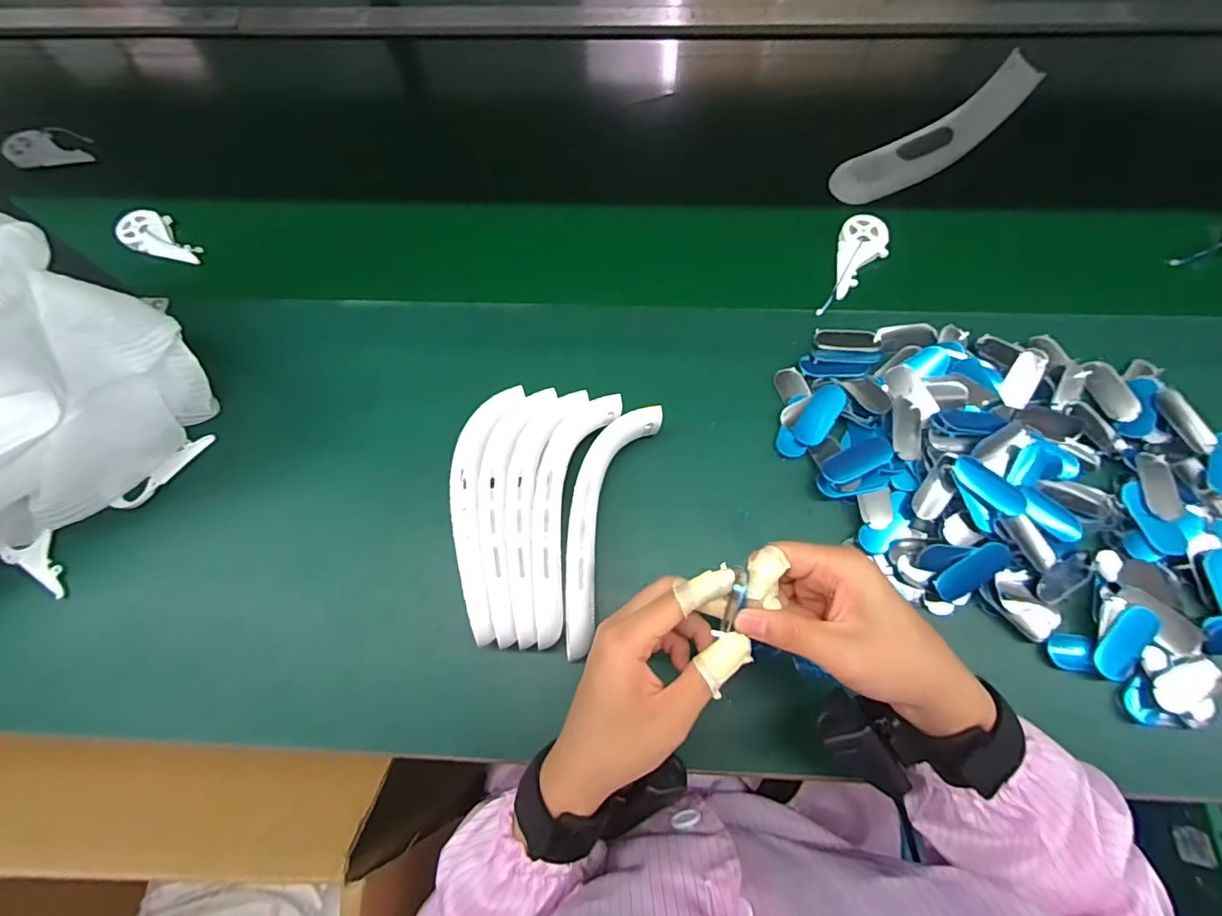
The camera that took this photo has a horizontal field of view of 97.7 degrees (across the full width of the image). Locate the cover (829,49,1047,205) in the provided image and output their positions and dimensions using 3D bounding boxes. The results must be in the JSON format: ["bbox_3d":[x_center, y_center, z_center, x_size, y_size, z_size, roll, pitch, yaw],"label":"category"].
[{"bbox_3d":[0.326,-0.324,0.550,0.197,0.039,0.056,-29,70,11],"label":"cover"}]

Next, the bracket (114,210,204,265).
[{"bbox_3d":[-0.481,-0.238,0.569,0.104,0.015,0.046,17,71,8],"label":"bracket"}]

